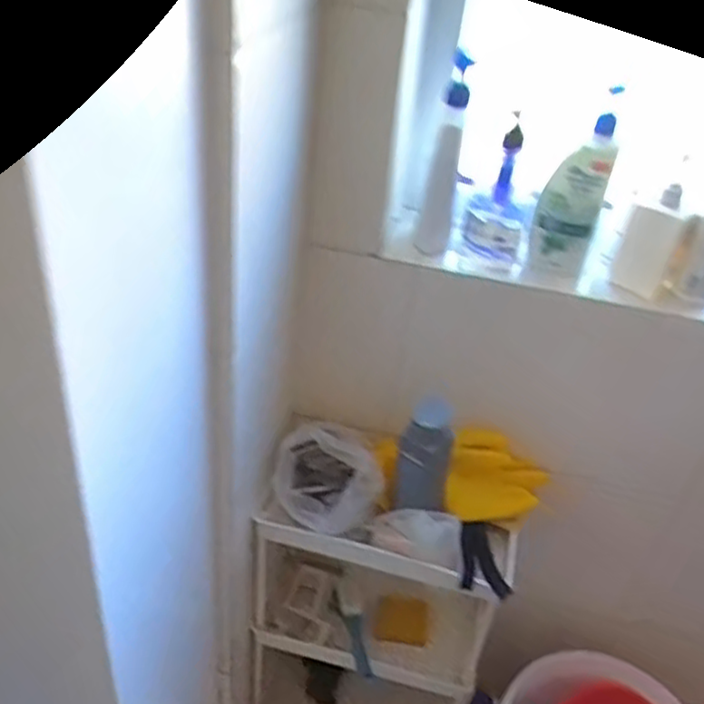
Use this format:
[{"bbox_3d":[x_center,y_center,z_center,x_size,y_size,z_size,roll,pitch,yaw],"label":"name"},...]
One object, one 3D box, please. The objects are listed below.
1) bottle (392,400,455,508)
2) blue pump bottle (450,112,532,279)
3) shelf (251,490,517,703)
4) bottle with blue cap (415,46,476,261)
[{"bbox_3d":[0.107,0.148,0.987,0.081,0.188,0.068,-18,42,-31],"label":"bottle"},{"bbox_3d":[0.200,-0.212,0.973,0.098,0.210,0.092,10,36,5],"label":"blue pump bottle"},{"bbox_3d":[0.031,0.456,1.205,0.381,0.606,0.201,11,36,5],"label":"shelf"},{"bbox_3d":[0.121,-0.247,0.933,0.042,0.260,0.050,10,36,5],"label":"bottle with blue cap"}]

